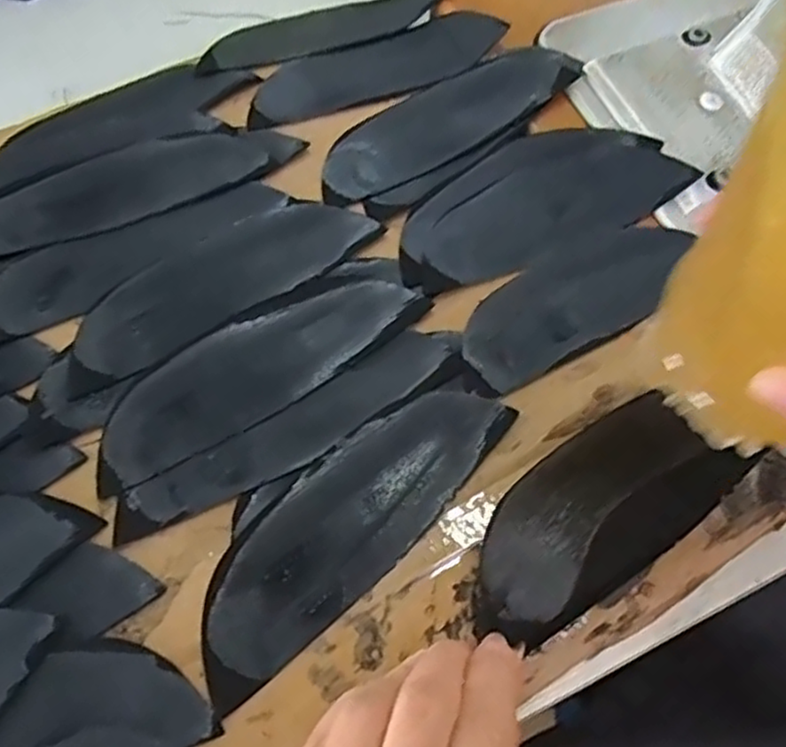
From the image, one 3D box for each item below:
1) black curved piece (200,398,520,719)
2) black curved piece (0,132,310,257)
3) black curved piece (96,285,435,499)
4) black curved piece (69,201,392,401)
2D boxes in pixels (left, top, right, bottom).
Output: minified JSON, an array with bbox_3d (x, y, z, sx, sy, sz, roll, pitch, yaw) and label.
[{"bbox_3d":[-0.015,0.052,0.267,0.145,0.004,0.047,-40,70,-21],"label":"black curved piece"},{"bbox_3d":[-0.123,-0.092,0.341,0.157,0.004,0.047,-20,64,-13],"label":"black curved piece"},{"bbox_3d":[-0.055,-0.005,0.294,0.145,0.006,0.044,-31,67,-18],"label":"black curved piece"},{"bbox_3d":[-0.078,-0.042,0.314,0.144,0.004,0.048,-33,68,-19],"label":"black curved piece"}]

